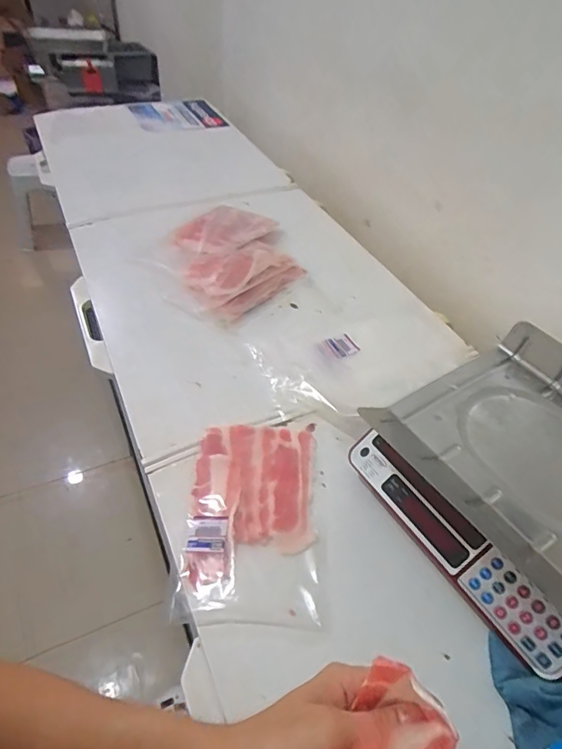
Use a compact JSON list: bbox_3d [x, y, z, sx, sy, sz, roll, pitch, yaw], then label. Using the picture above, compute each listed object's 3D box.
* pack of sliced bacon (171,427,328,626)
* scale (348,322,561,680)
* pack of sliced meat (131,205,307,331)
[{"bbox_3d":[-0.036,0.190,0.657,0.189,0.015,0.291,3,46,-2],"label":"pack of sliced bacon"},{"bbox_3d":[0.337,0.135,0.638,0.336,0.157,0.340,-24,52,-25],"label":"scale"},{"bbox_3d":[-0.120,-0.273,1.045,0.370,0.085,0.370,-24,52,-25],"label":"pack of sliced meat"}]

